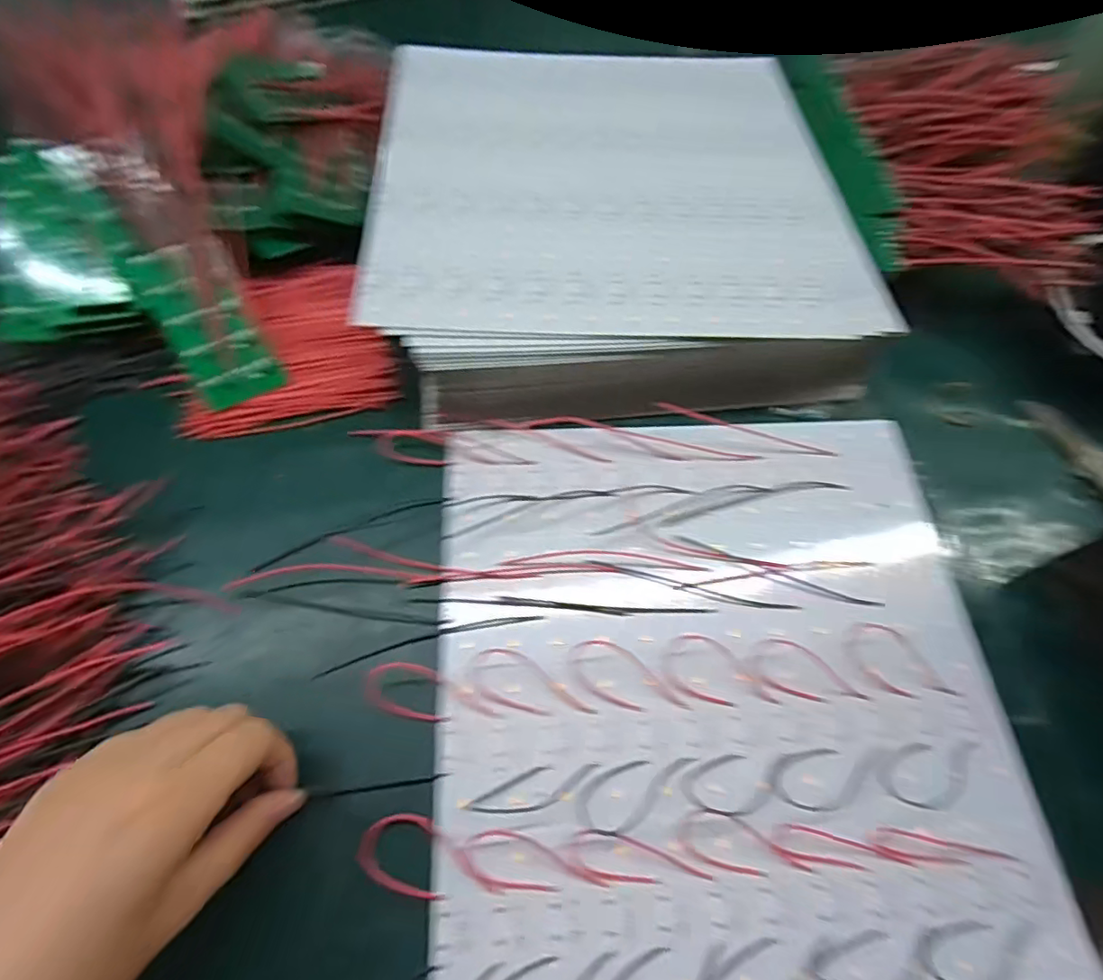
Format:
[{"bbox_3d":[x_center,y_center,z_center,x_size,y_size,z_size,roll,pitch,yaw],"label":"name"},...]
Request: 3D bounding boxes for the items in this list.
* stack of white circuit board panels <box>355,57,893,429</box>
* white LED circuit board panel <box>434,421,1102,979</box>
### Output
[{"bbox_3d":[0.040,-0.183,0.389,0.294,0.069,0.293,0,63,-4],"label":"stack of white circuit board panels"},{"bbox_3d":[0.085,0.083,0.283,0.272,0.011,0.271,-1,63,-5],"label":"white LED circuit board panel"}]

